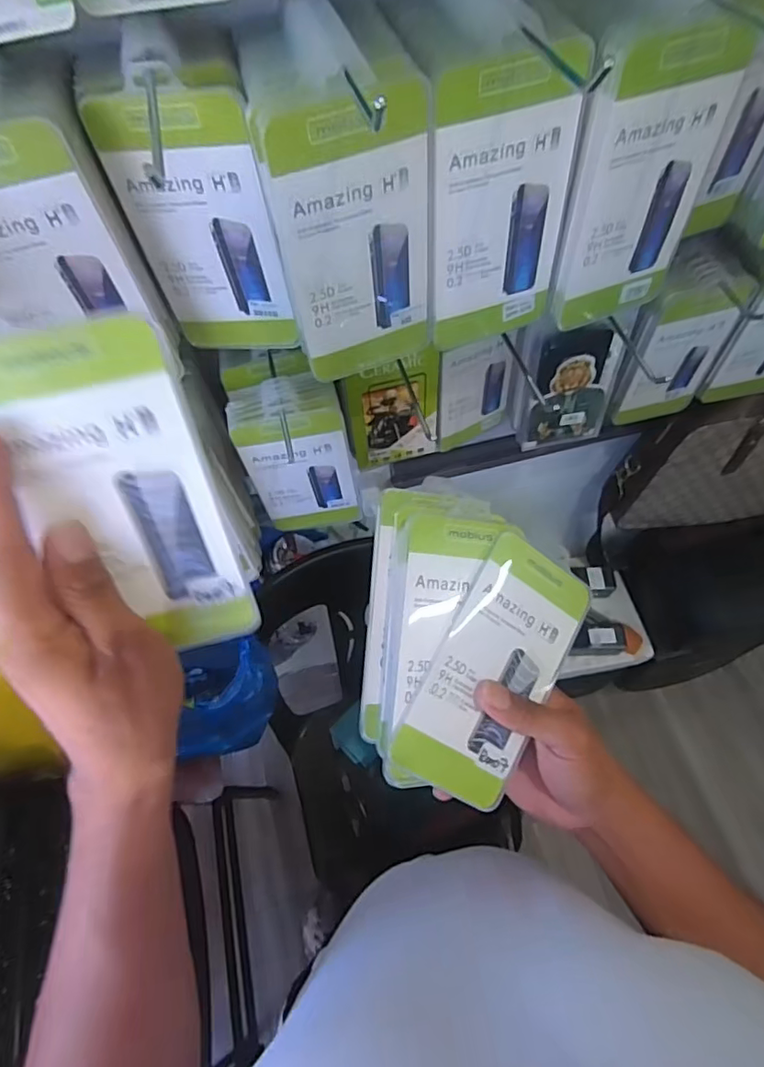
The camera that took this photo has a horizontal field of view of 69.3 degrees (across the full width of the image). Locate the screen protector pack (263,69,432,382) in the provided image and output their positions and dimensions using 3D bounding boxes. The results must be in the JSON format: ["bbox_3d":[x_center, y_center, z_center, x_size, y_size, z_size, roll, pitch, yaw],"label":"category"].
[{"bbox_3d":[-0.011,-0.164,0.329,0.087,0.158,0.013,-25,63,-10],"label":"screen protector pack"}]

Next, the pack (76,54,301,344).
[{"bbox_3d":[-0.109,-0.186,0.349,0.087,0.169,0.008,3,62,4],"label":"pack"}]

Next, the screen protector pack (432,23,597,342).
[{"bbox_3d":[0.072,-0.195,0.340,0.083,0.165,0.016,-17,62,-6],"label":"screen protector pack"}]

